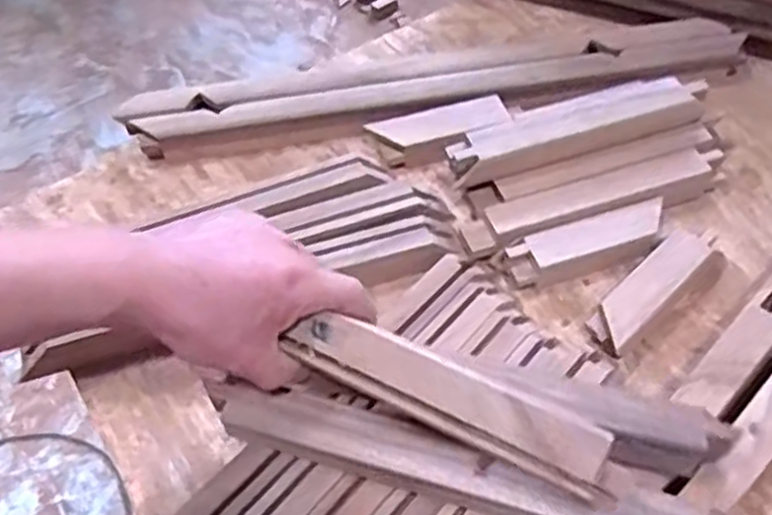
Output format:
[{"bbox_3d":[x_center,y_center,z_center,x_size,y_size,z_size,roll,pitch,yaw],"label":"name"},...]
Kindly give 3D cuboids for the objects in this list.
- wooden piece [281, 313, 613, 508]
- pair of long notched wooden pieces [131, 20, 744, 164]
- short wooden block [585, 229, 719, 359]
[{"bbox_3d":[0.034,0.072,0.405,0.174,0.024,0.036,22,97,19],"label":"wooden piece"},{"bbox_3d":[0.047,-0.159,0.678,0.543,0.028,0.056,-9,54,-3],"label":"pair of long notched wooden pieces"},{"bbox_3d":[0.196,0.024,0.556,0.124,0.034,0.033,-39,61,-22],"label":"short wooden block"}]

